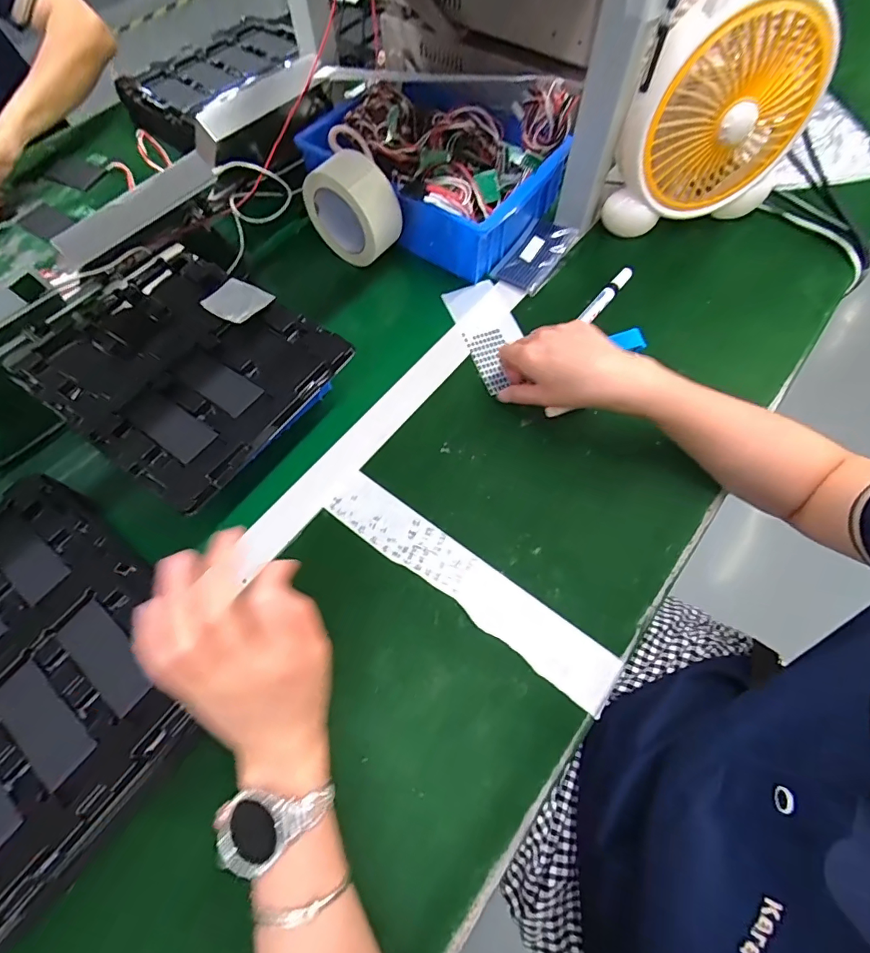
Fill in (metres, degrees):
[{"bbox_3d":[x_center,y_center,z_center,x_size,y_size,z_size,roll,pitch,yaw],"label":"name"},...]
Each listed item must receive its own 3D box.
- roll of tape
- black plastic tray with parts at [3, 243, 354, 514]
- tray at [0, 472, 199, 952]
[{"bbox_3d":[-0.098,-0.324,0.565,0.119,0.112,0.056,34,69,15],"label":"roll of tape"},{"bbox_3d":[-0.251,-0.117,0.463,0.270,0.019,0.214,33,69,15],"label":"black plastic tray with parts"},{"bbox_3d":[-0.320,0.157,0.375,0.273,0.051,0.216,37,70,16],"label":"tray"}]

